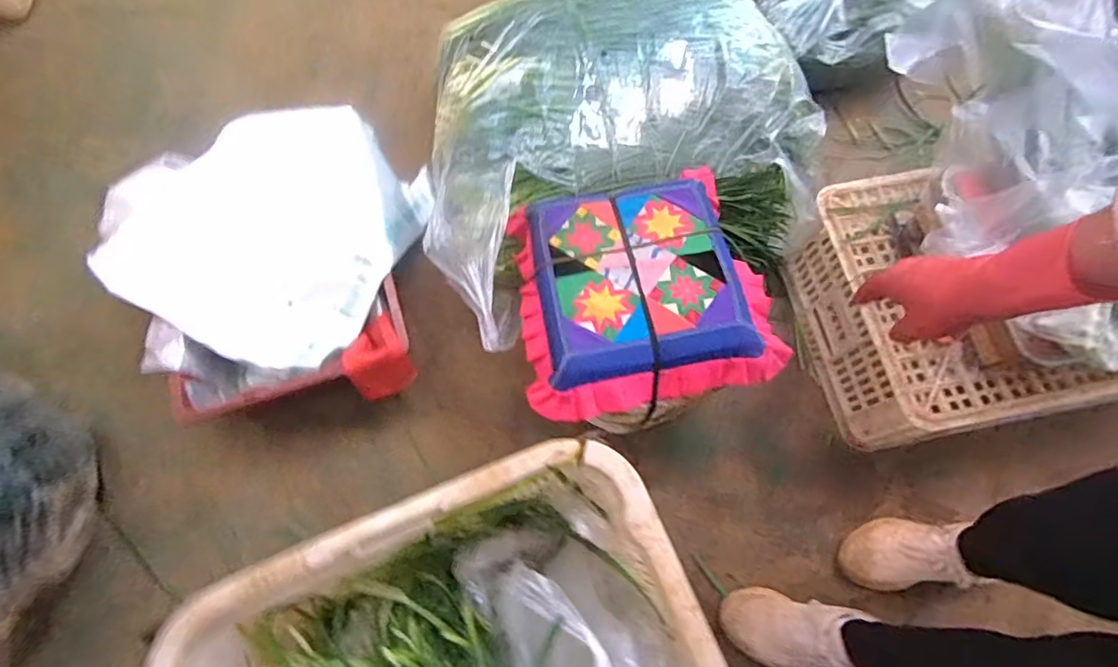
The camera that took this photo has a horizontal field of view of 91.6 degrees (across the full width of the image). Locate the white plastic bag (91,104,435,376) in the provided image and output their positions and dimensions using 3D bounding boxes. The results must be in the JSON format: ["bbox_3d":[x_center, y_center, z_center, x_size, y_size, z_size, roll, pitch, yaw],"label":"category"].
[{"bbox_3d":[-0.471,-0.190,0.933,0.444,0.152,0.468,23,73,7],"label":"white plastic bag"}]

